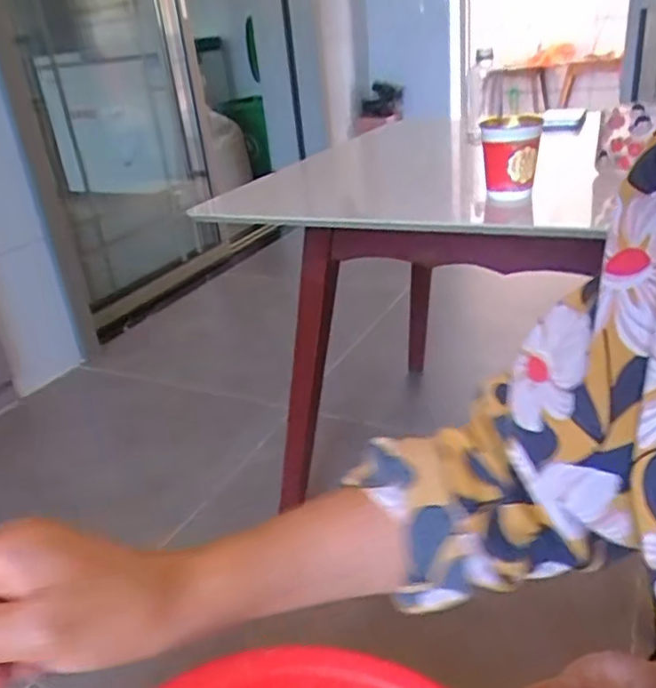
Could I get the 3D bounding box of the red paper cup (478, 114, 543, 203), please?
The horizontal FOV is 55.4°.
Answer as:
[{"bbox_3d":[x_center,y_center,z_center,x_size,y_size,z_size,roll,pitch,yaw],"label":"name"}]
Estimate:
[{"bbox_3d":[0.204,-0.208,0.701,0.060,0.088,0.053,2,28,15],"label":"red paper cup"}]

